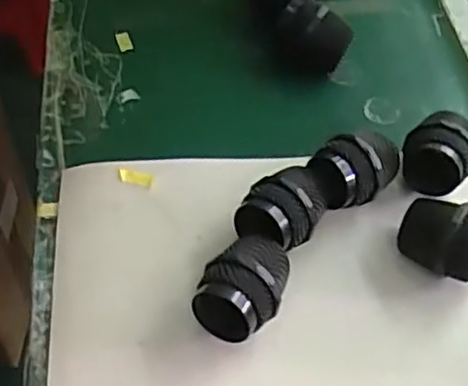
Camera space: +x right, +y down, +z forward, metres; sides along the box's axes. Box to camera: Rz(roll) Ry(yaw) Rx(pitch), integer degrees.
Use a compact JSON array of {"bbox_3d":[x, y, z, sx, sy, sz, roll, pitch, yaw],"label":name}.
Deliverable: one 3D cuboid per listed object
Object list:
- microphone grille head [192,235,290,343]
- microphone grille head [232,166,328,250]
[{"bbox_3d":[0.006,0.056,0.397,0.044,0.042,0.060,23,56,13],"label":"microphone grille head"},{"bbox_3d":[0.033,0.011,0.432,0.041,0.043,0.061,36,60,20],"label":"microphone grille head"}]

